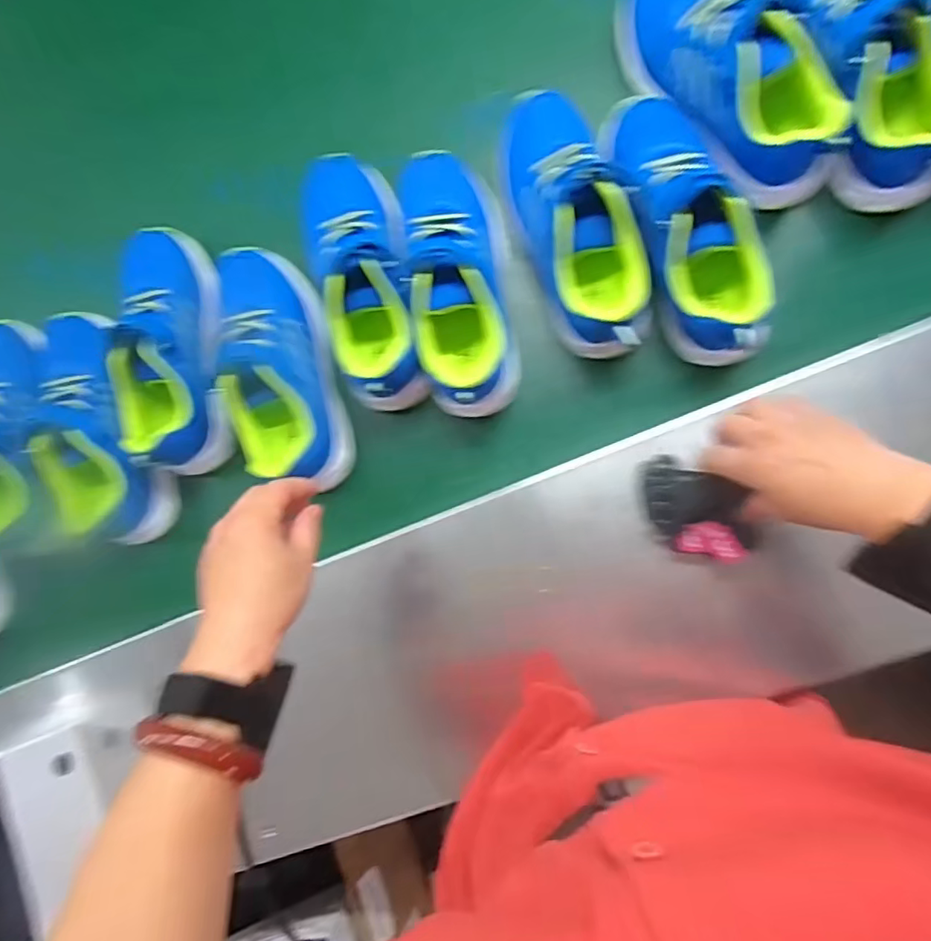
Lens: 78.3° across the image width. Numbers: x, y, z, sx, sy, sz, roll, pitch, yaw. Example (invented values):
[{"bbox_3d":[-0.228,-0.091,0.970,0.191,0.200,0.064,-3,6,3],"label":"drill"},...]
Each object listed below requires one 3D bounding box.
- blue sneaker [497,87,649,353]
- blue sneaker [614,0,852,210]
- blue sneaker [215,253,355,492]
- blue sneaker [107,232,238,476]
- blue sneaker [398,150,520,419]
[{"bbox_3d":[0.095,-0.216,0.491,0.080,0.080,0.234,-19,86,7],"label":"blue sneaker"},{"bbox_3d":[0.223,-0.338,0.484,0.093,0.076,0.233,-36,84,6],"label":"blue sneaker"},{"bbox_3d":[-0.177,-0.102,0.531,0.083,0.078,0.240,-16,87,8],"label":"blue sneaker"},{"bbox_3d":[-0.292,-0.120,0.551,0.081,0.074,0.243,-10,88,8],"label":"blue sneaker"},{"bbox_3d":[-0.006,-0.172,0.514,0.093,0.086,0.242,-9,88,8],"label":"blue sneaker"}]

